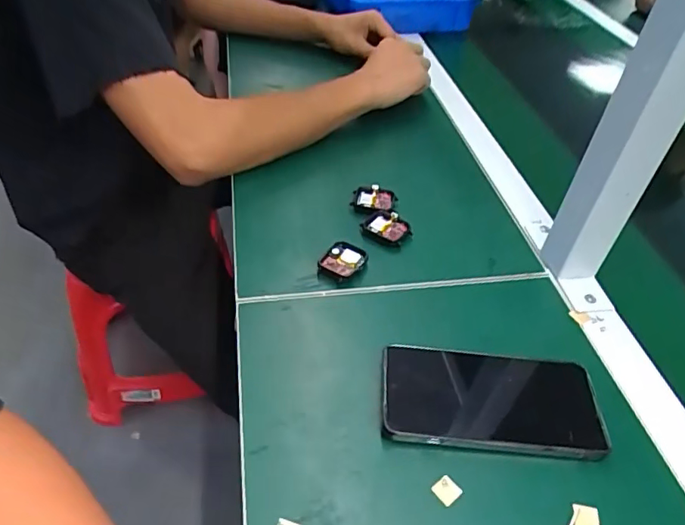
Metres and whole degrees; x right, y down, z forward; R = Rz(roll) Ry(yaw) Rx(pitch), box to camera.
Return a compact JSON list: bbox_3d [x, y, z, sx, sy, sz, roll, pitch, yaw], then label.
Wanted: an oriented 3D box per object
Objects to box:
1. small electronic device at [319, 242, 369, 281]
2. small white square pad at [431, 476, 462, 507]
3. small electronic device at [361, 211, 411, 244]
[{"bbox_3d":[0.002,-0.001,0.488,0.035,0.015,0.046,23,47,17],"label":"small electronic device"},{"bbox_3d":[0.070,0.153,0.349,0.015,0.004,0.016,-31,54,-31],"label":"small white square pad"},{"bbox_3d":[0.045,-0.036,0.524,0.047,0.015,0.027,20,46,15],"label":"small electronic device"}]

